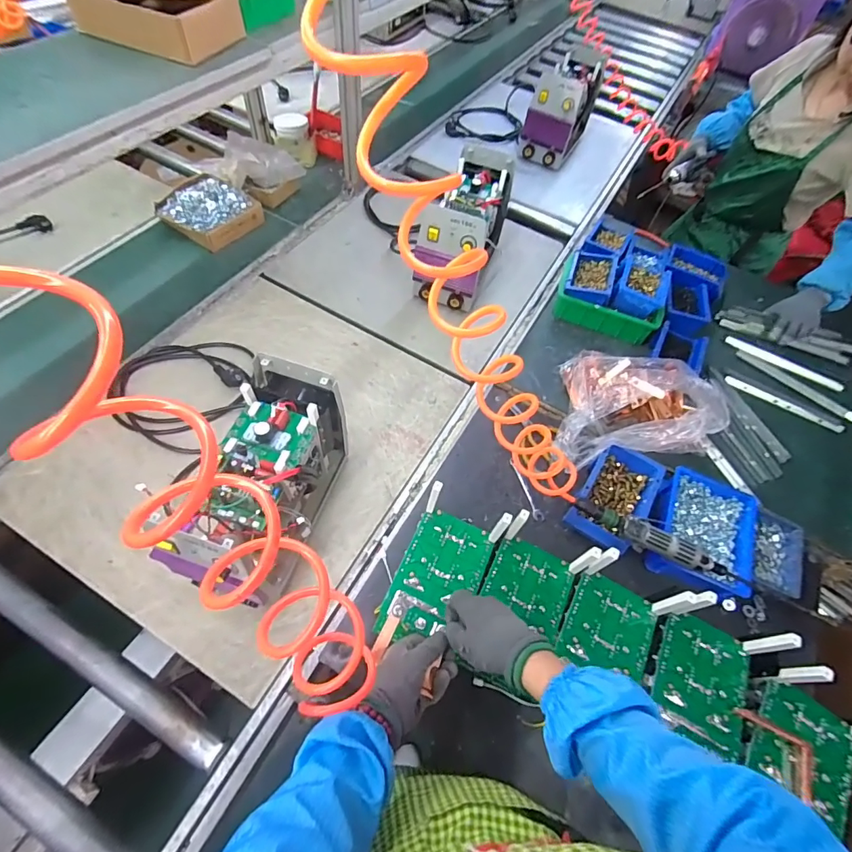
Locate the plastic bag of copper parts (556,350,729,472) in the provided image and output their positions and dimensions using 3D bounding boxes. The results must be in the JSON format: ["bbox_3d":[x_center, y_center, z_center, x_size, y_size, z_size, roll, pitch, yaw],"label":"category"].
[{"bbox_3d":[0.405,-0.054,0.882,0.302,0.116,0.235,-4,59,-7],"label":"plastic bag of copper parts"}]

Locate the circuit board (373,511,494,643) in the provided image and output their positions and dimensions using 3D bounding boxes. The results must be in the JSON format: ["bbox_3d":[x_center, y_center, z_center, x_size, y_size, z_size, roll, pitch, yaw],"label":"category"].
[{"bbox_3d":[0.017,0.209,0.613,0.109,0.009,0.181,22,59,9],"label":"circuit board"}]

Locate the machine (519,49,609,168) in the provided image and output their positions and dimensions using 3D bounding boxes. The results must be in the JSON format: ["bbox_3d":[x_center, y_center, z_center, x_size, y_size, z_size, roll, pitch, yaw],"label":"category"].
[{"bbox_3d":[0.449,-1.037,1.451,0.158,0.229,0.304,27,60,12],"label":"machine"}]

